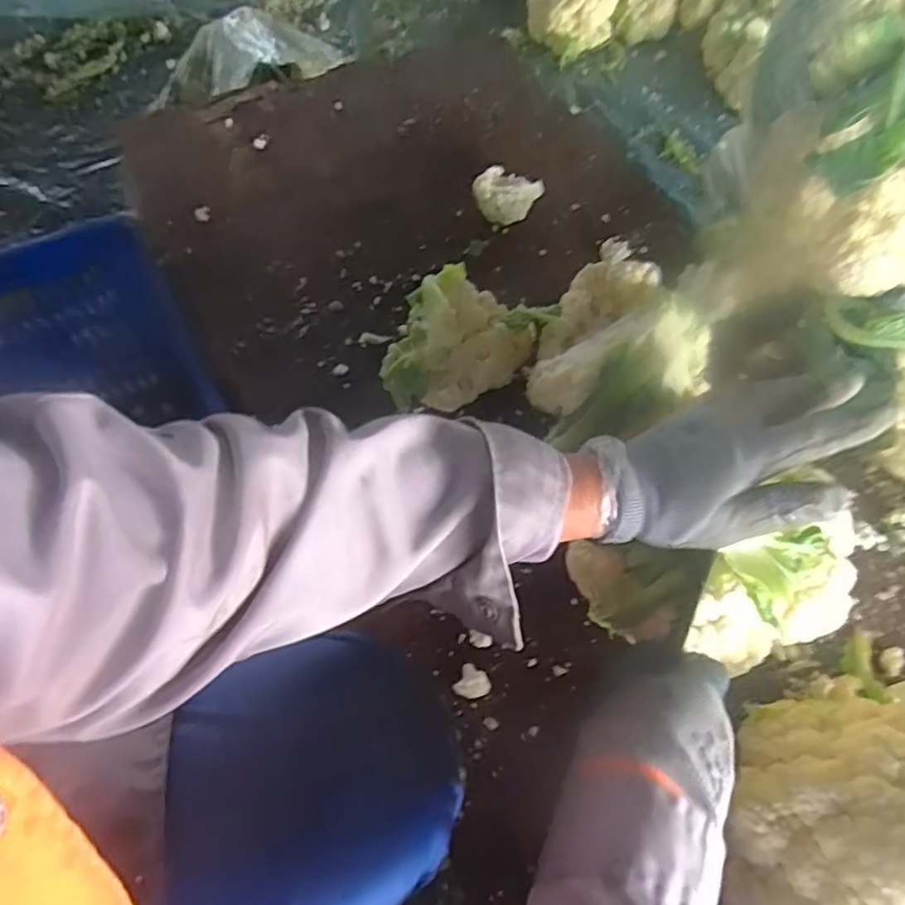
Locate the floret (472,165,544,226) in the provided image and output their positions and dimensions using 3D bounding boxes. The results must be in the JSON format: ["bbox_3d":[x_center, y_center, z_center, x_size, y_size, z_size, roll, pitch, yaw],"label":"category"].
[{"bbox_3d":[0.056,-0.263,0.673,0.065,0.031,0.045,15,64,5],"label":"floret"}]

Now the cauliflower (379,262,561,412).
[{"bbox_3d":[0.004,-0.093,0.580,0.106,0.077,0.141,39,68,15],"label":"cauliflower"}]

